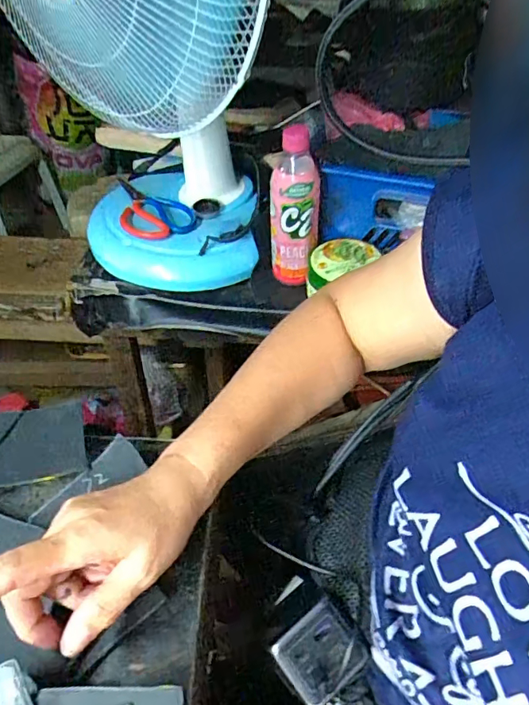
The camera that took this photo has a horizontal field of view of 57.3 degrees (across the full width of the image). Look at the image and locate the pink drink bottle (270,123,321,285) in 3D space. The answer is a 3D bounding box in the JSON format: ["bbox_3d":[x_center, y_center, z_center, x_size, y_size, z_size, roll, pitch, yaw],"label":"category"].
[{"bbox_3d":[0.038,-0.180,0.611,0.059,0.210,0.053,0,46,0],"label":"pink drink bottle"}]

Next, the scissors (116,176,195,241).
[{"bbox_3d":[-0.173,-0.215,0.711,0.096,0.011,0.168,-23,51,-21],"label":"scissors"}]

